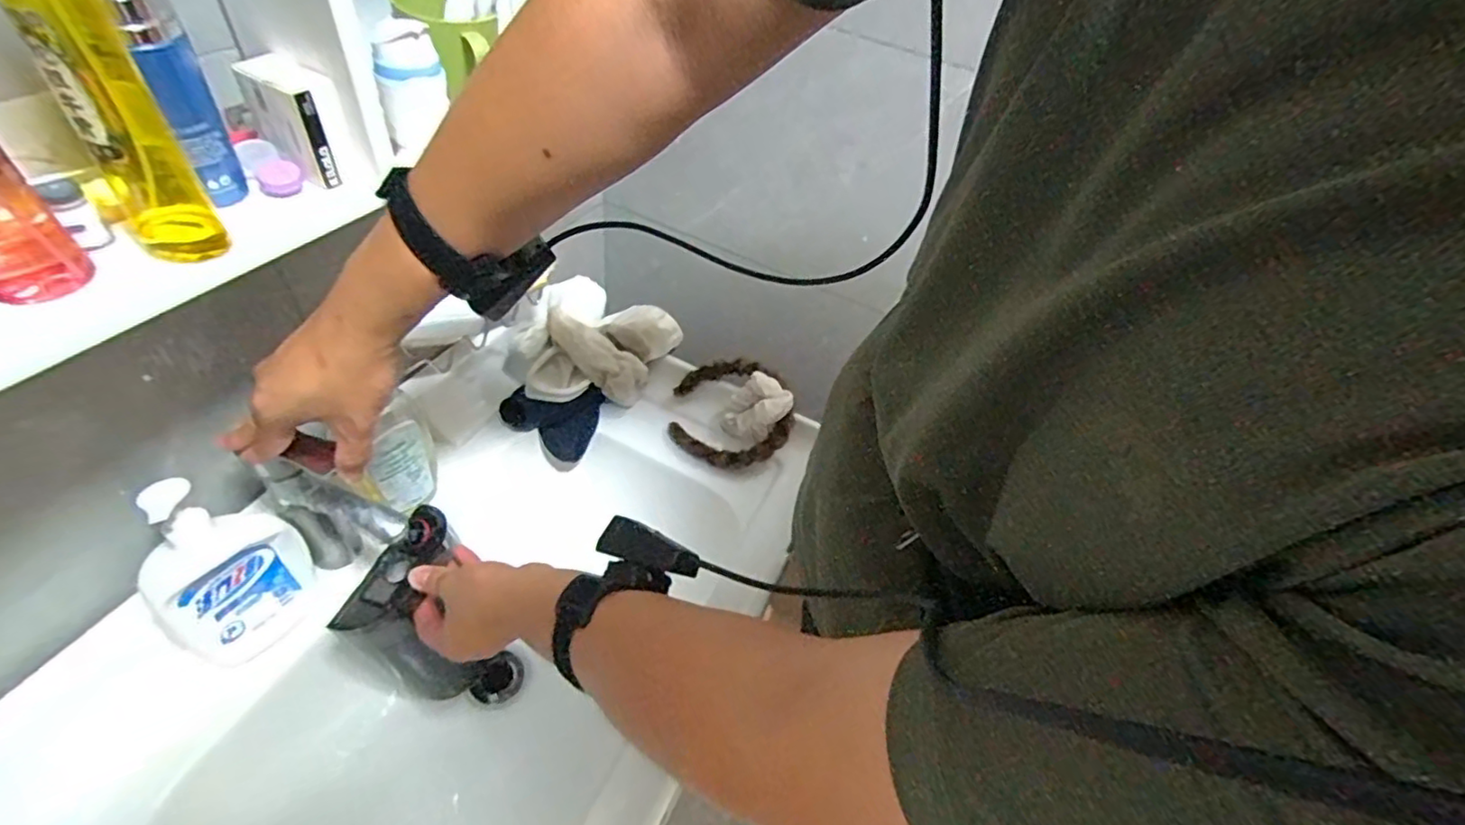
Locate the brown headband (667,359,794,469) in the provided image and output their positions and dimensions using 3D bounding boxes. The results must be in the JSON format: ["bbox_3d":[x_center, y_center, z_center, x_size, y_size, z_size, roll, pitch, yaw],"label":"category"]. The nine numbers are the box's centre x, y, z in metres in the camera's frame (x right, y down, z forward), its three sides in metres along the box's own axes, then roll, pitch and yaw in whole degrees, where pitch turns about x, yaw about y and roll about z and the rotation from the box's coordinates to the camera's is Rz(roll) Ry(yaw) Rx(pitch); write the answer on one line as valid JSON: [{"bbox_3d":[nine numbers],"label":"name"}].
[{"bbox_3d":[-0.001,-0.001,0.789,0.154,0.026,0.139,4,73,13],"label":"brown headband"}]

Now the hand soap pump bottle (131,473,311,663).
[{"bbox_3d":[-0.429,0.129,0.522,0.052,0.186,0.114,33,50,18],"label":"hand soap pump bottle"}]

